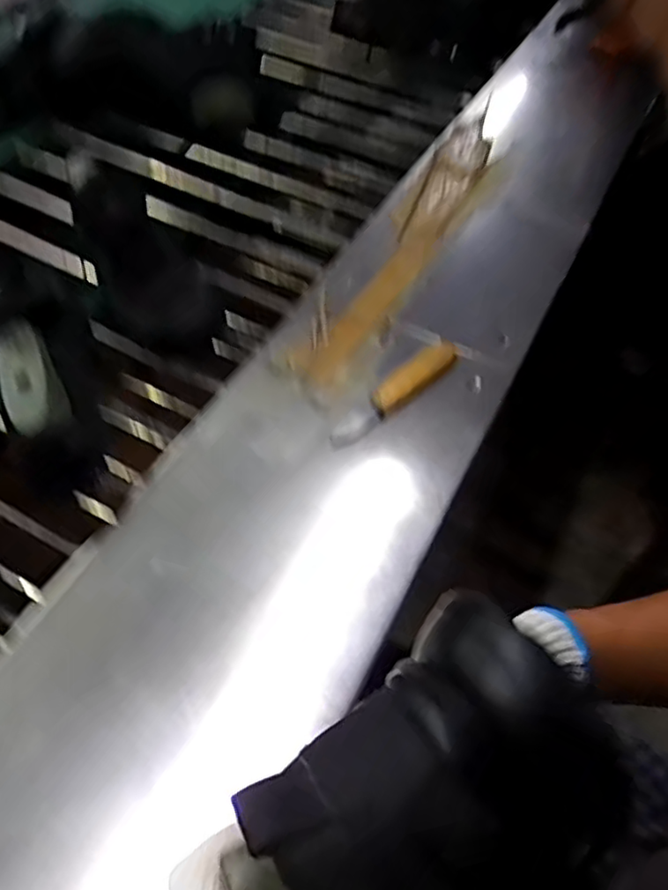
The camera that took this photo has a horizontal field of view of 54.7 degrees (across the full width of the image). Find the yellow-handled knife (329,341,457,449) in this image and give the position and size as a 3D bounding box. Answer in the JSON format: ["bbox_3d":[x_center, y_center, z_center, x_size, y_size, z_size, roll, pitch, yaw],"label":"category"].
[{"bbox_3d":[0.060,-0.051,0.613,0.031,0.022,0.167,38,60,20],"label":"yellow-handled knife"}]

